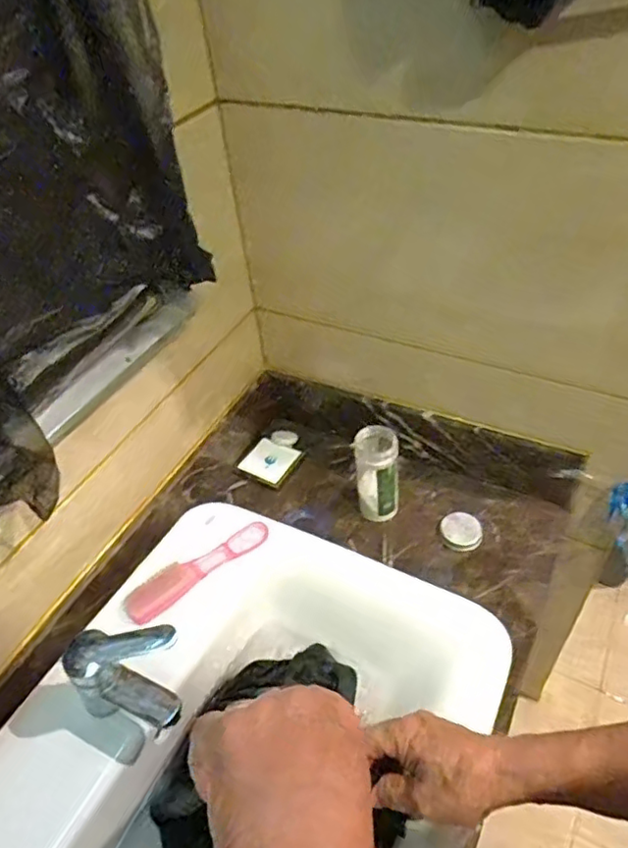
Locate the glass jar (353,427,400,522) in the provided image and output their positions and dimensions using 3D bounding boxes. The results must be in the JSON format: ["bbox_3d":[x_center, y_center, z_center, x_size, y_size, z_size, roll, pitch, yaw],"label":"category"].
[{"bbox_3d":[0.092,0.075,0.882,0.061,0.147,0.060,-3,45,3],"label":"glass jar"}]

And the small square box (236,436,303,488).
[{"bbox_3d":[-0.073,0.064,1.018,0.081,0.015,0.087,21,50,24],"label":"small square box"}]

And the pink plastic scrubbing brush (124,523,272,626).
[{"bbox_3d":[-0.144,0.181,0.758,0.194,0.039,0.034,-30,50,-23],"label":"pink plastic scrubbing brush"}]

